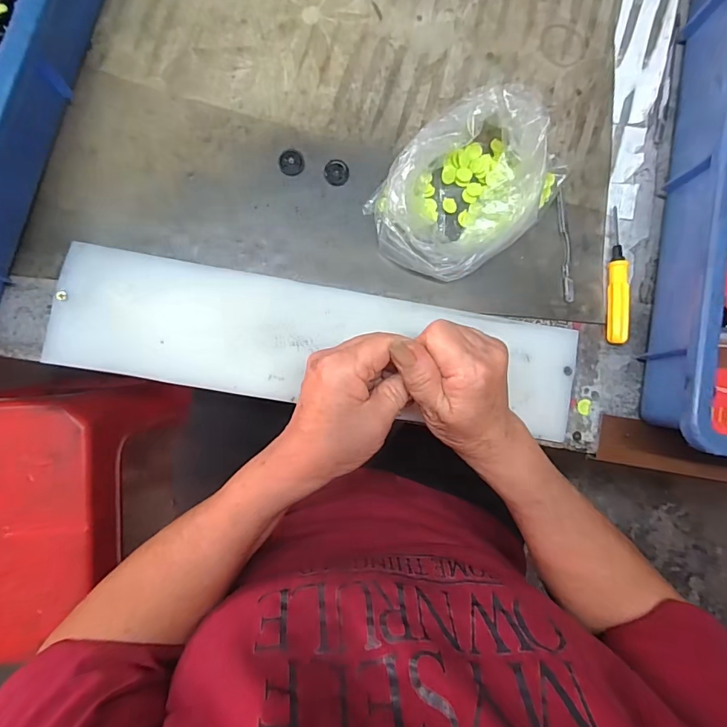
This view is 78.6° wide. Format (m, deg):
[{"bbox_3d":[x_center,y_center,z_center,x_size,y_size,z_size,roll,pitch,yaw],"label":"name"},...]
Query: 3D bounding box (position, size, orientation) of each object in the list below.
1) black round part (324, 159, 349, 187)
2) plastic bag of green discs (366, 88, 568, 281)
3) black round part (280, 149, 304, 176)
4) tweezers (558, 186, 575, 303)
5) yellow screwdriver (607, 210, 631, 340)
[{"bbox_3d":[-0.022,-0.157,0.364,0.020,0.004,0.021,0,87,-6],"label":"black round part"},{"bbox_3d":[0.084,-0.134,0.345,0.154,0.058,0.103,-34,90,-6],"label":"plastic bag of green discs"},{"bbox_3d":[-0.058,-0.163,0.360,0.020,0.004,0.021,0,87,-6],"label":"black round part"},{"bbox_3d":[0.174,-0.101,0.382,0.010,0.005,0.096,-2,88,-7],"label":"tweezers"},{"bbox_3d":[0.217,-0.075,0.378,0.014,0.018,0.116,1,87,-6],"label":"yellow screwdriver"}]

